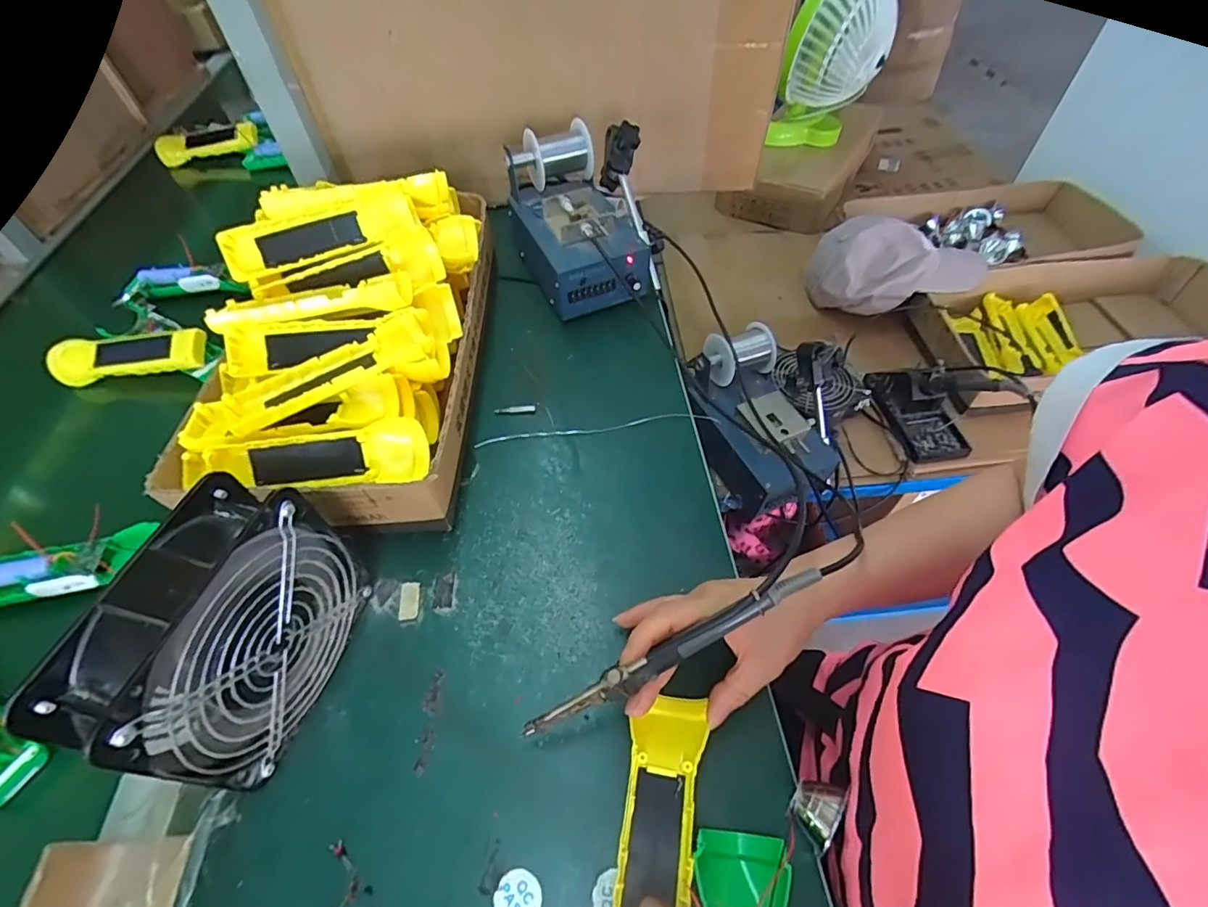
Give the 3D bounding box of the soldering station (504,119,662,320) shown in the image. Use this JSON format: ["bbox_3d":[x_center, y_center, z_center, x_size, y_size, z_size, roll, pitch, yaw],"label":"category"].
[{"bbox_3d":[-0.025,-0.288,0.626,0.158,0.131,0.233,-10,53,-7],"label":"soldering station"}]

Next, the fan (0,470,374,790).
[{"bbox_3d":[-0.226,0.112,0.327,0.061,0.149,0.146,12,54,9],"label":"fan"}]

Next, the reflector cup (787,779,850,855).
[{"bbox_3d":[0.126,0.214,0.316,0.024,0.028,0.036,28,58,20],"label":"reflector cup"}]

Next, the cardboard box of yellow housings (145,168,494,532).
[{"bbox_3d":[-0.234,-0.111,0.488,0.209,0.158,0.346,-1,53,-1],"label":"cardboard box of yellow housings"}]

